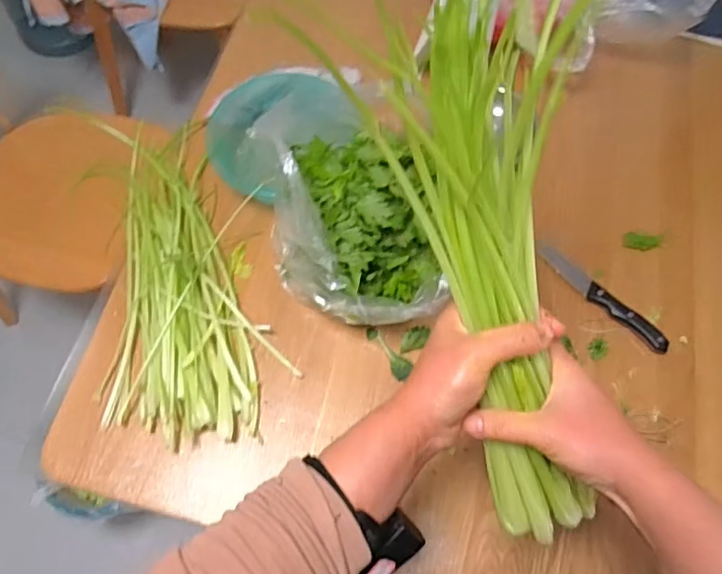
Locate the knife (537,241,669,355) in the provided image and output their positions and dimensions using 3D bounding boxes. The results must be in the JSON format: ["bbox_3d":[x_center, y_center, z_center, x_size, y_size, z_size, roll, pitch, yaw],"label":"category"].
[{"bbox_3d":[0.295,0.009,0.695,0.026,0.019,0.192,-40,71,-16],"label":"knife"}]

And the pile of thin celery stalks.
[{"bbox_3d":[-0.225,-0.021,0.693,0.206,0.060,0.417,-13,66,-6],"label":"pile of thin celery stalks"}]

